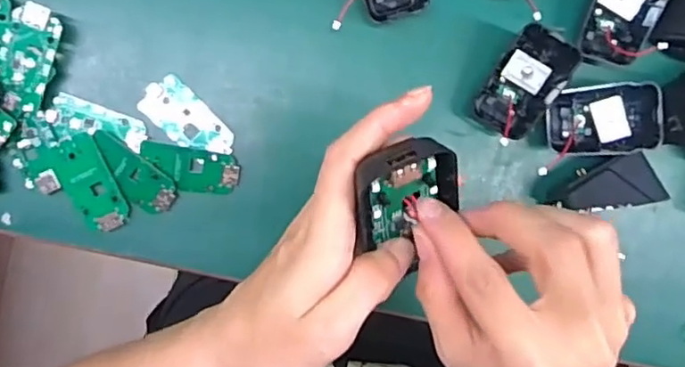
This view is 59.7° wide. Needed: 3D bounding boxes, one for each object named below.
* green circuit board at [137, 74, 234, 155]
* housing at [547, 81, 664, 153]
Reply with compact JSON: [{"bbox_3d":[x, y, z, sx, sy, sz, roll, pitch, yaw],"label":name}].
[{"bbox_3d":[-0.099,-0.040,0.385,0.062,0.006,0.031,43,93,-12],"label":"green circuit board"},{"bbox_3d":[0.172,-0.042,0.394,0.067,0.035,0.045,-3,95,-6],"label":"housing"}]

